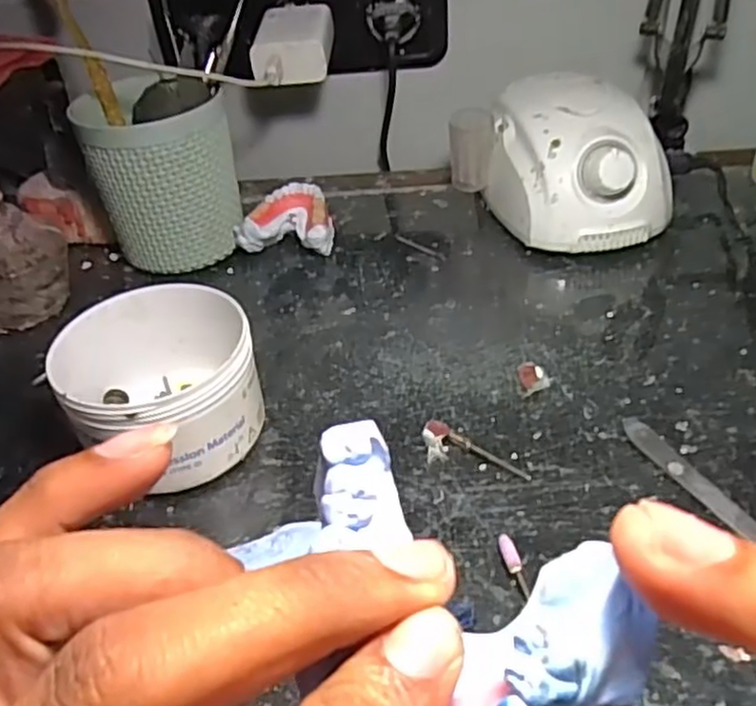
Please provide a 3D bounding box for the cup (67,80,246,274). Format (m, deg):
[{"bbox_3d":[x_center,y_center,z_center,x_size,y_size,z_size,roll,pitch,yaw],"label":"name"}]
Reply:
[{"bbox_3d":[-0.142,-0.117,0.488,0.088,0.111,0.086,-3,39,3],"label":"cup"}]

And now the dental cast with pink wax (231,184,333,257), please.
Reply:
[{"bbox_3d":[-0.061,-0.092,0.509,0.063,0.034,0.054,5,40,12],"label":"dental cast with pink wax"}]

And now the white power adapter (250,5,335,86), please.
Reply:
[{"bbox_3d":[-0.060,-0.224,0.520,0.056,0.035,0.080,-5,39,1],"label":"white power adapter"}]

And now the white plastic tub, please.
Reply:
[{"bbox_3d":[-0.108,0.014,0.361,0.092,0.062,0.104,-22,42,-19],"label":"white plastic tub"}]

